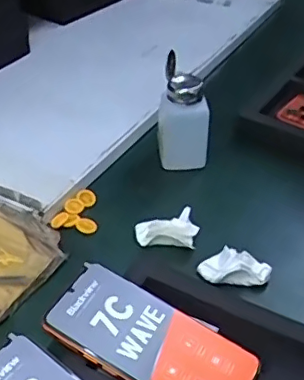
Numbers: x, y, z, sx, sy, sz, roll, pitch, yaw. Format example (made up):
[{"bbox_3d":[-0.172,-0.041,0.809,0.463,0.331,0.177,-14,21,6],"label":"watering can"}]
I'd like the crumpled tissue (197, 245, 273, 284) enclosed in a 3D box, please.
[{"bbox_3d":[0.075,0.069,0.506,0.063,0.033,0.017,5,40,6],"label":"crumpled tissue"}]

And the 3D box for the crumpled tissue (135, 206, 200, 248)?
[{"bbox_3d":[0.014,0.038,0.540,0.057,0.025,0.032,-3,39,-4],"label":"crumpled tissue"}]

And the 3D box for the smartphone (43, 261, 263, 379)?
[{"bbox_3d":[0.001,0.117,0.428,0.157,0.012,0.072,27,45,12],"label":"smartphone"}]

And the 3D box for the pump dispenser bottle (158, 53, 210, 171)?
[{"bbox_3d":[0.036,-0.076,0.598,0.059,0.115,0.043,3,39,3],"label":"pump dispenser bottle"}]

